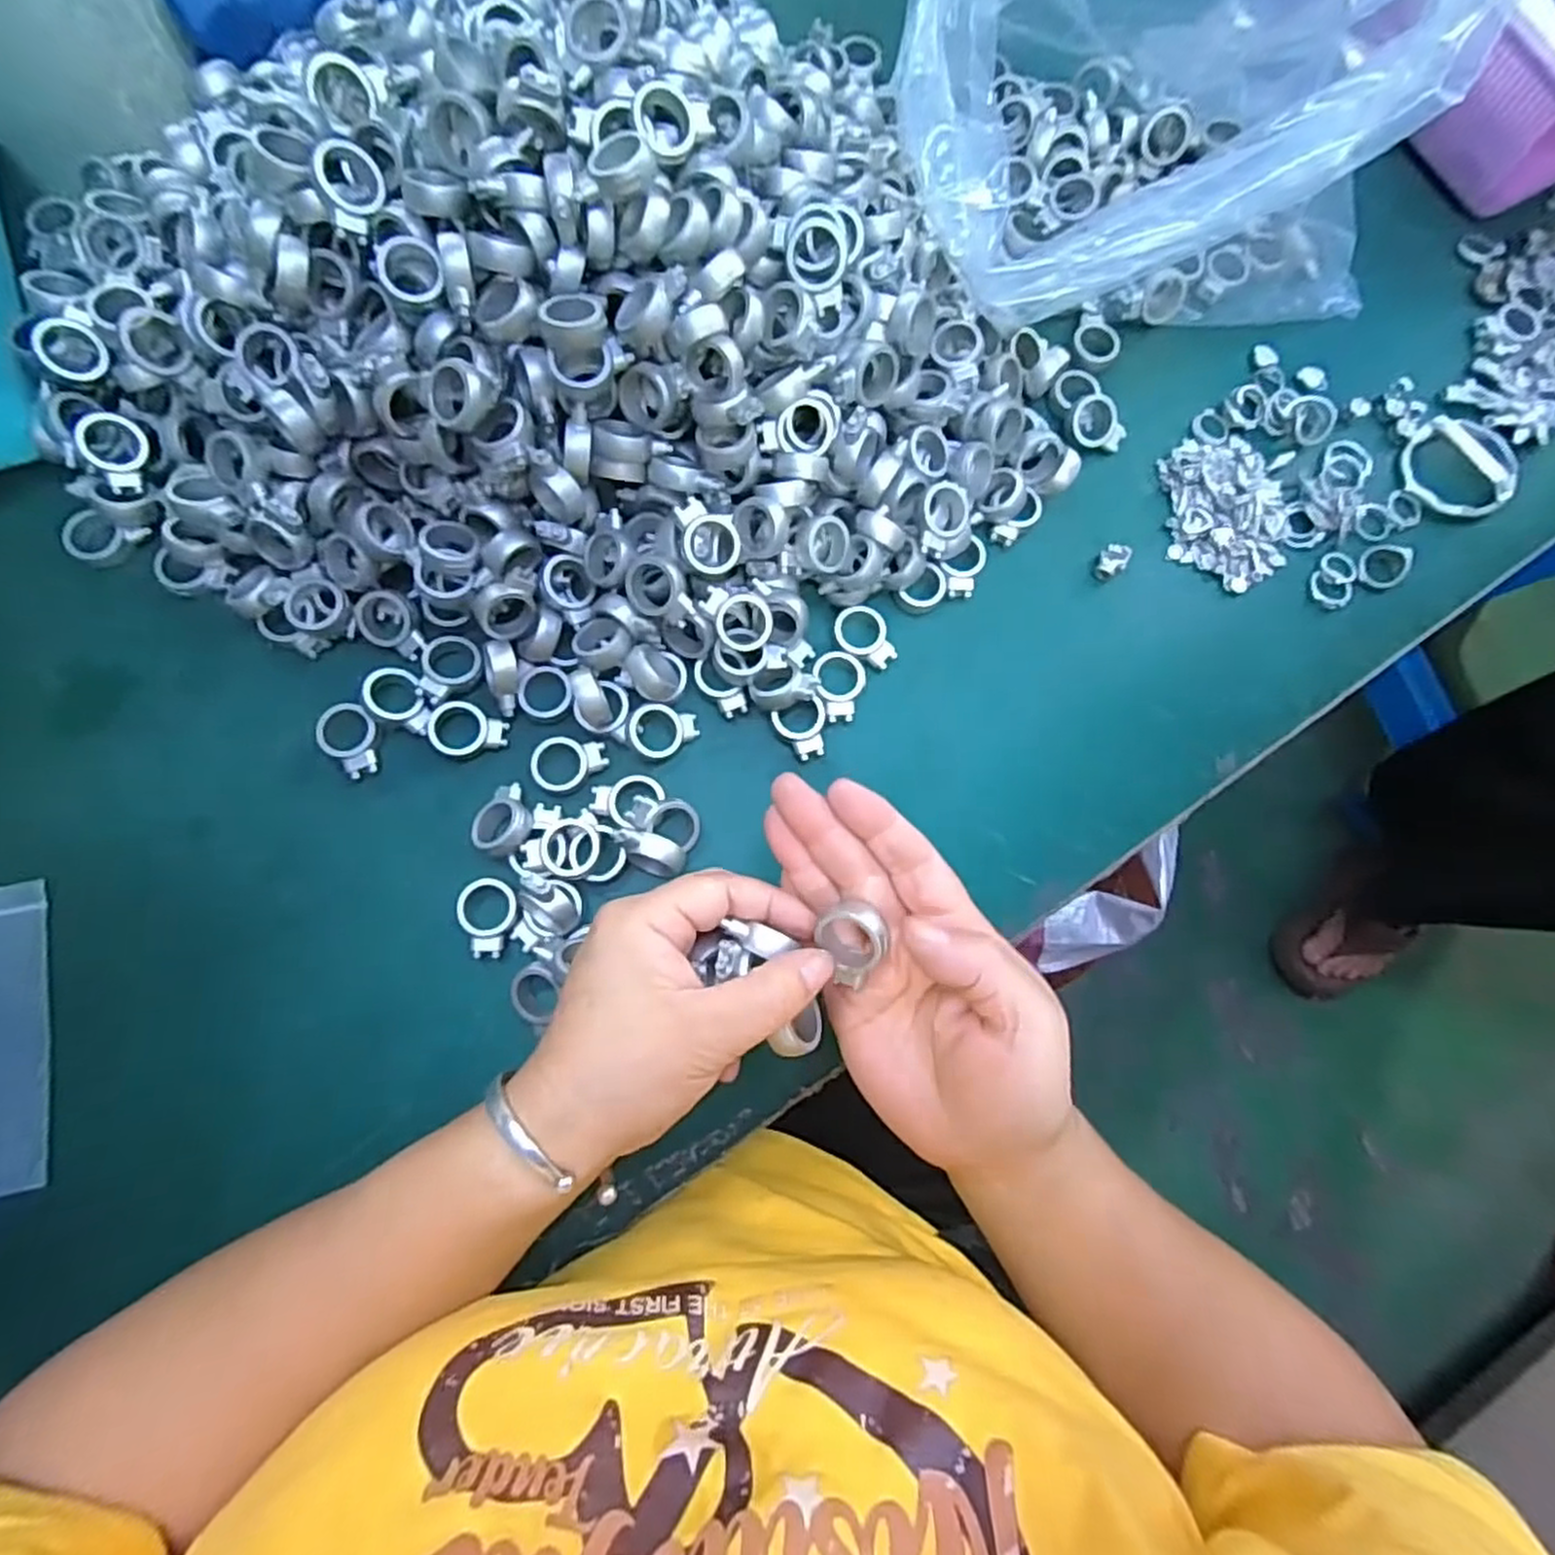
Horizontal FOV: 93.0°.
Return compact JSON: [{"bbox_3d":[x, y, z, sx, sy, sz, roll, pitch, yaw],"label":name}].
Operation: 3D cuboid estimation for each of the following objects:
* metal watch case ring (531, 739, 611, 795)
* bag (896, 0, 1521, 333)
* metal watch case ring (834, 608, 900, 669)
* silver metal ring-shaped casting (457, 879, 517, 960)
[{"bbox_3d":[-0.097,-0.006,0.345,0.034,0.005,0.026,2,84,-5],"label":"metal watch case ring"},{"bbox_3d":[0.186,-0.366,0.357,0.265,0.145,0.239,-14,84,-7],"label":"bag"},{"bbox_3d":[0.044,-0.070,0.368,0.035,0.006,0.025,44,82,0],"label":"metal watch case ring"},{"bbox_3d":[-0.129,0.063,0.331,0.025,0.013,0.035,-3,84,-6],"label":"silver metal ring-shaped casting"}]

